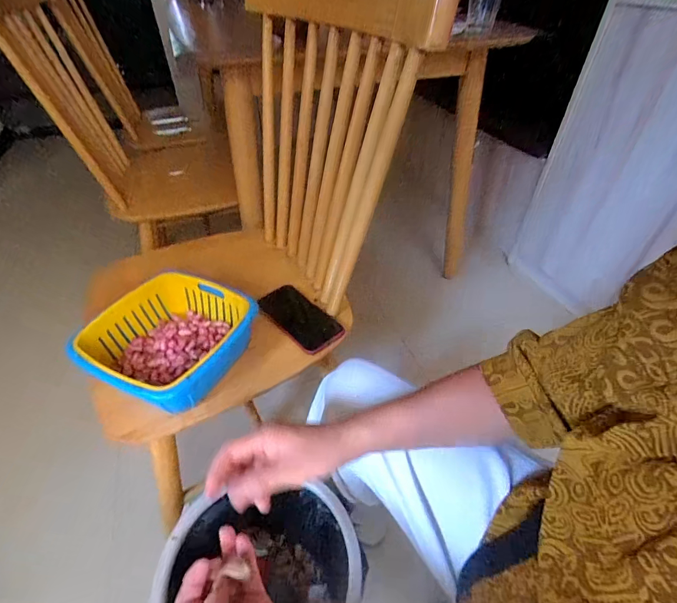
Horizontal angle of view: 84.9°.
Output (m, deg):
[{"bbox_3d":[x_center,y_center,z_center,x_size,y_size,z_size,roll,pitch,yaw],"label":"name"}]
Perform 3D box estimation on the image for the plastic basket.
[{"bbox_3d":[-0.240,0.054,0.533,0.189,0.066,0.194,19,46,20],"label":"plastic basket"}]

